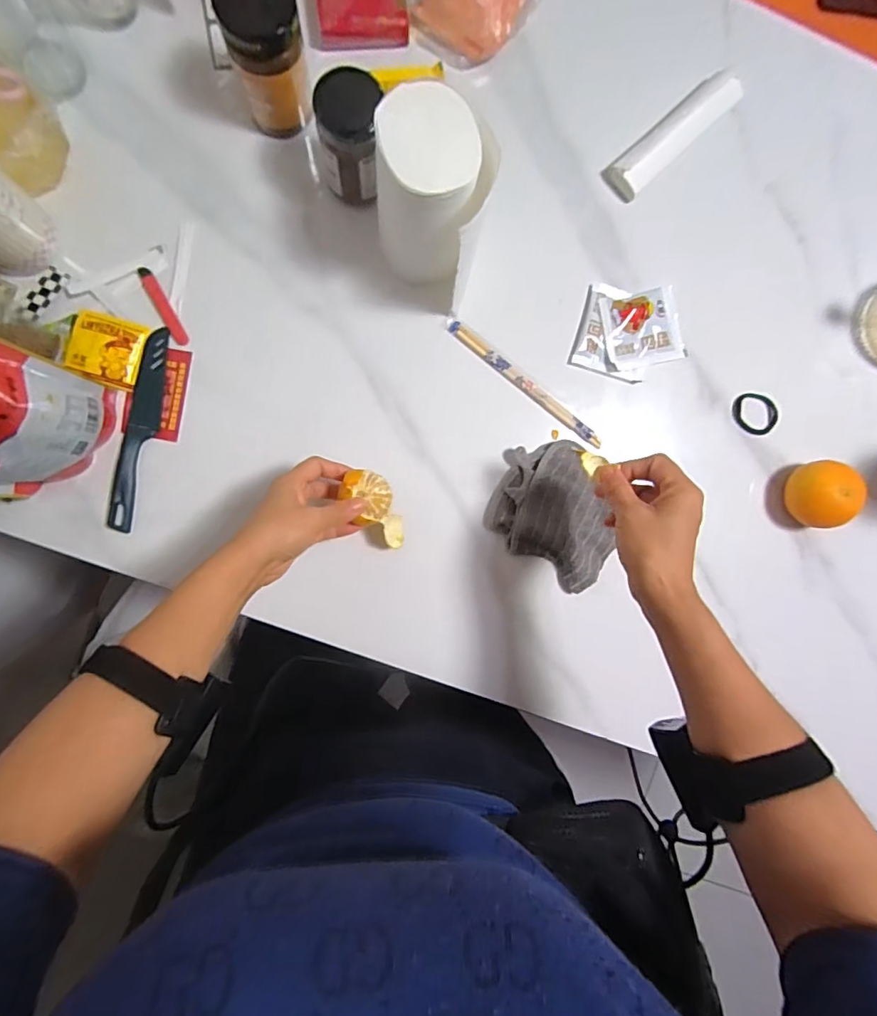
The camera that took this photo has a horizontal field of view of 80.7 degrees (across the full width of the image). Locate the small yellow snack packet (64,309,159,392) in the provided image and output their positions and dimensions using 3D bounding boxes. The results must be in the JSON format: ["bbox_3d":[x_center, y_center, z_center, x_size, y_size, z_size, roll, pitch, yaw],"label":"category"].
[{"bbox_3d":[-0.317,-0.153,0.496,0.063,0.010,0.064,17,88,-6],"label":"small yellow snack packet"}]

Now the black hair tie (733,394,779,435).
[{"bbox_3d":[0.342,-0.102,0.559,0.051,0.009,0.040,40,86,-4],"label":"black hair tie"}]

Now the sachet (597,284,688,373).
[{"bbox_3d":[0.216,-0.188,0.543,0.086,0.009,0.076,-13,91,-6],"label":"sachet"}]

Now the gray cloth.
[{"bbox_3d":[0.113,0.012,0.526,0.112,0.023,0.151,-21,92,-6],"label":"gray cloth"}]

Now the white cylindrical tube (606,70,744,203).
[{"bbox_3d":[0.249,-0.392,0.539,0.167,0.028,0.041,-43,94,-4],"label":"white cylindrical tube"}]

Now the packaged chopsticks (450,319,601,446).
[{"bbox_3d":[0.089,-0.128,0.532,0.197,0.004,0.015,38,86,-4],"label":"packaged chopsticks"}]

